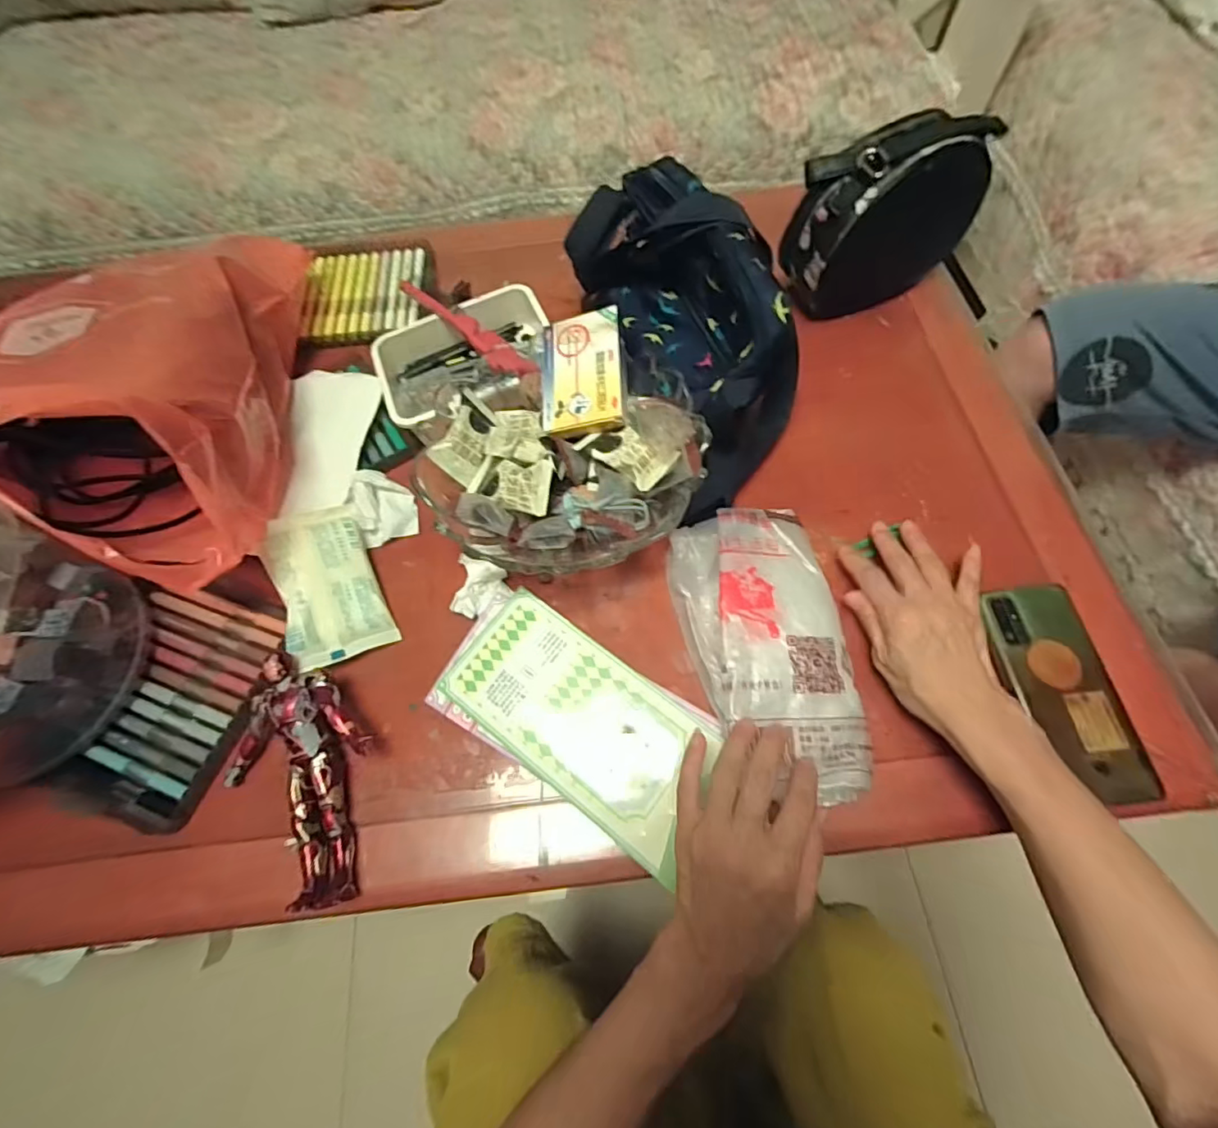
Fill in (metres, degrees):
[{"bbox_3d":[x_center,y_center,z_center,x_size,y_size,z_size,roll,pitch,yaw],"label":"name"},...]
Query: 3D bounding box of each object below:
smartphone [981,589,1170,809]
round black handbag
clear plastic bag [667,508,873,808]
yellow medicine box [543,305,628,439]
[{"bbox_3d":[0.342,0.091,0.404,0.069,0.008,0.156,-9,66,-1],"label":"smartphone"},{"bbox_3d":[0.272,-0.343,0.534,0.178,0.143,0.072,-28,68,-9],"label":"round black handbag"},{"bbox_3d":[0.119,0.055,0.405,0.119,0.044,0.217,-7,66,0],"label":"clear plastic bag"},{"bbox_3d":[-0.019,-0.155,0.447,0.070,0.016,0.103,-6,75,21],"label":"yellow medicine box"}]

